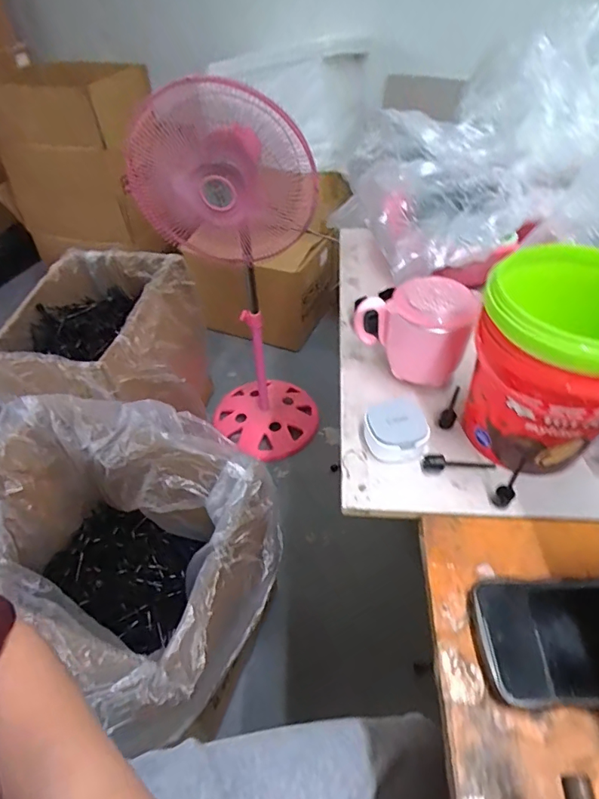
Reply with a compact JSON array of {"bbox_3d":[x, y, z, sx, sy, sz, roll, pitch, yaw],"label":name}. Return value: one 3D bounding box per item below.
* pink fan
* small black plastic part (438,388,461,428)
[{"bbox_3d":[-0.131,-0.241,1.114,0.333,0.841,0.321,-6,46,-4],"label":"pink fan"},{"bbox_3d":[0.150,0.006,0.472,0.015,0.017,0.060,17,49,17],"label":"small black plastic part"}]

